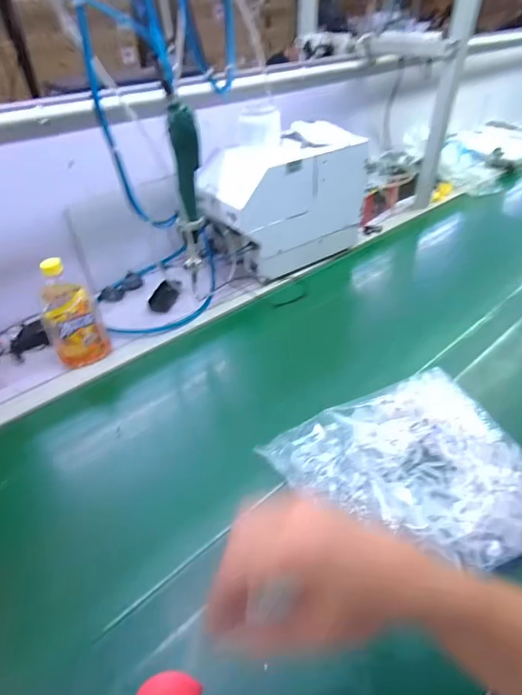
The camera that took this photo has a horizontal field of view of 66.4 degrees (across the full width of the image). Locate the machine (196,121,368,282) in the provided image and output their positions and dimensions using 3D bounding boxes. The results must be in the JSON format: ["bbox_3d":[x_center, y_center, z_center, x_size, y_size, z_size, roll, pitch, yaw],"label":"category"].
[{"bbox_3d":[0.057,-0.349,0.958,0.366,0.260,0.189,-25,46,-23],"label":"machine"}]

